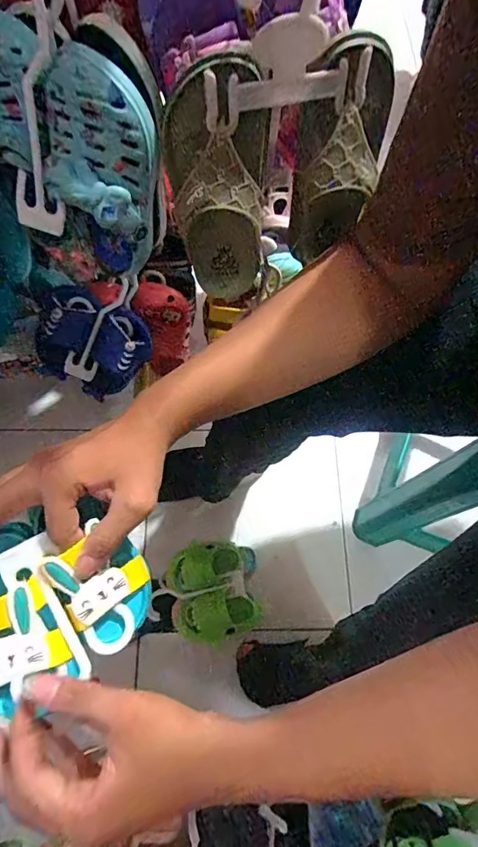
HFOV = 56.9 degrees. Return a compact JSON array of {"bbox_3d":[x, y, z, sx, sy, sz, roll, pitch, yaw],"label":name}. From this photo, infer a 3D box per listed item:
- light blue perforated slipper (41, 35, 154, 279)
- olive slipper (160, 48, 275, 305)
[{"bbox_3d":[-0.103,-0.188,0.352,0.080,0.160,0.051,-22,70,-10],"label":"light blue perforated slipper"},{"bbox_3d":[-0.015,-0.173,0.337,0.069,0.156,0.065,-9,69,-5],"label":"olive slipper"}]

